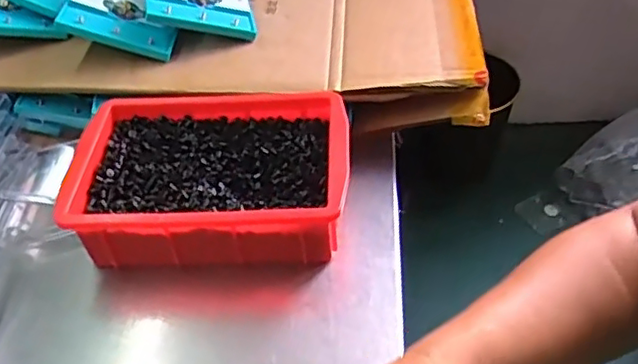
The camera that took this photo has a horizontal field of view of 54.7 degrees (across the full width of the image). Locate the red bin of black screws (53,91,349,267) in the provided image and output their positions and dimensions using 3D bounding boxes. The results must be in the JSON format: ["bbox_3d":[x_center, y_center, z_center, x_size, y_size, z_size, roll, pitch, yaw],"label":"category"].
[{"bbox_3d":[-0.082,-0.002,0.485,0.205,0.064,0.136,0,45,5],"label":"red bin of black screws"}]

